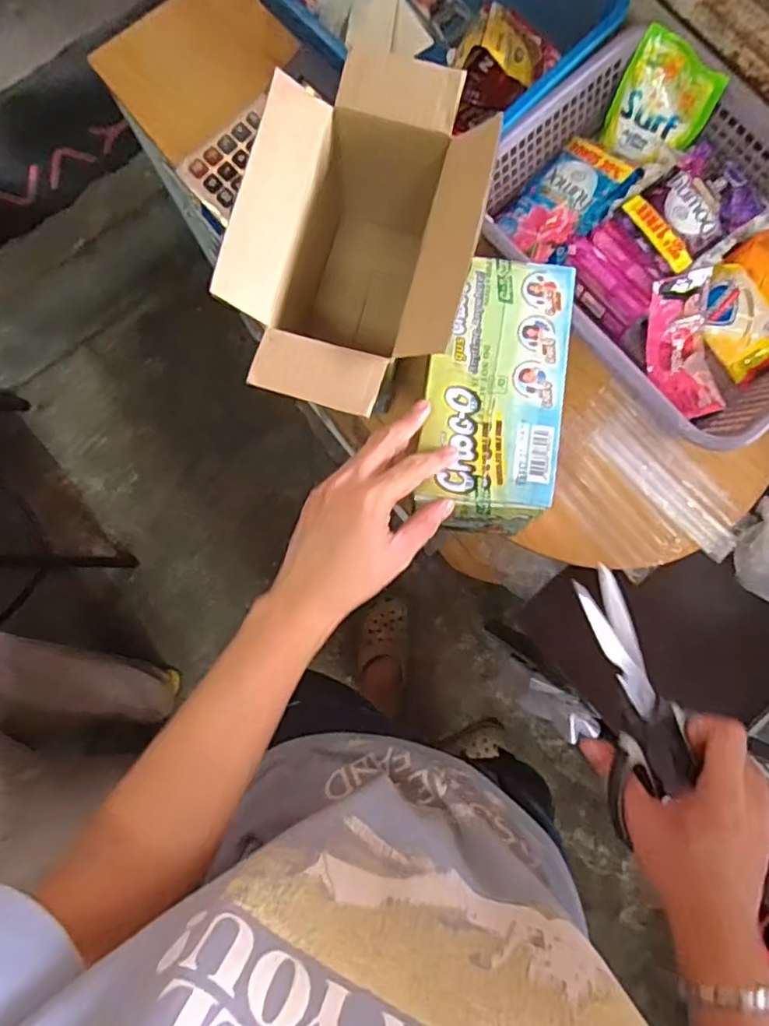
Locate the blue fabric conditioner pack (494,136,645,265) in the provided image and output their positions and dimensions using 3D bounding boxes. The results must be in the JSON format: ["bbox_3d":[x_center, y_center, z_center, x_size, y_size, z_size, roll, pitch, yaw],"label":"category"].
[{"bbox_3d":[0.176,-0.302,0.607,0.119,0.031,0.080,-44,81,-7],"label":"blue fabric conditioner pack"}]

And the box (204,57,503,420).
[{"bbox_3d":[-0.017,-0.208,0.548,0.172,0.180,0.287,14,80,4],"label":"box"}]

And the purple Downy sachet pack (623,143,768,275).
[{"bbox_3d":[0.287,-0.277,0.577,0.101,0.024,0.094,-37,81,-6],"label":"purple Downy sachet pack"}]

